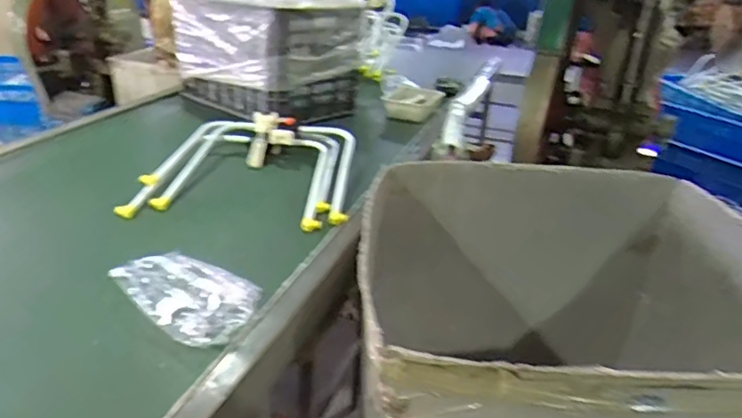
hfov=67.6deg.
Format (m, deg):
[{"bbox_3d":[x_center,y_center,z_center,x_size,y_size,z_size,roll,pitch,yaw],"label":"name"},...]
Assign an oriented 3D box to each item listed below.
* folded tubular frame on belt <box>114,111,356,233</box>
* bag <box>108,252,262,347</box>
[{"bbox_3d":[-0.321,-0.110,1.575,0.552,0.160,0.579,5,27,3],"label":"folded tubular frame on belt"},{"bbox_3d":[-0.336,0.150,1.016,0.270,0.051,0.172,21,32,31],"label":"bag"}]

